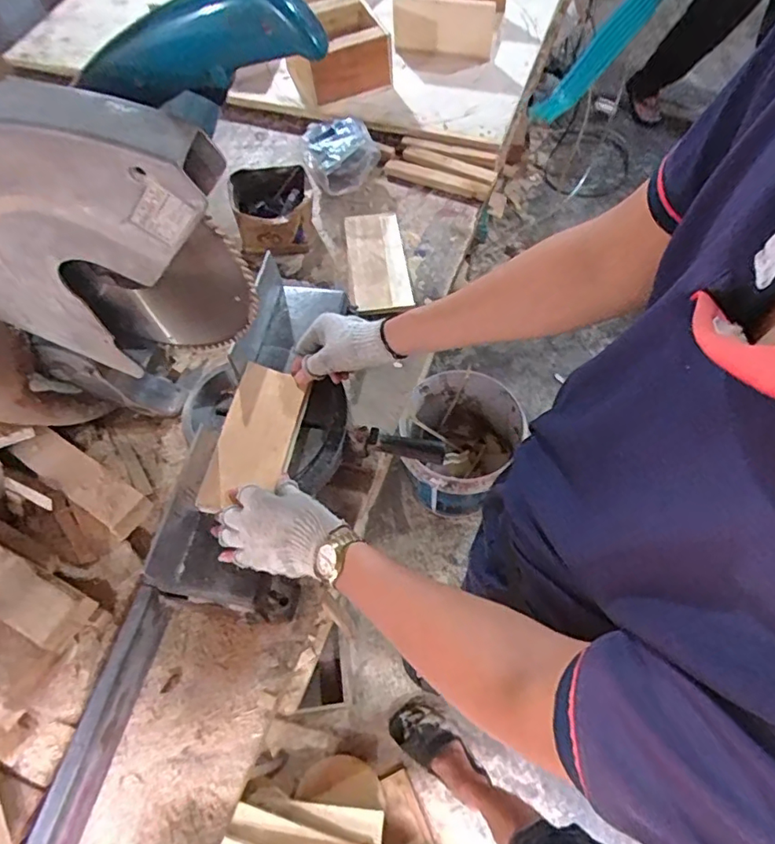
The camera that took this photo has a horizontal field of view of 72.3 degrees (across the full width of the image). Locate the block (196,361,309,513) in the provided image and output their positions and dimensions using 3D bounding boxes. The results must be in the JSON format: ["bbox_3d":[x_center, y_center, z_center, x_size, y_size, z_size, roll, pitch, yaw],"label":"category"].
[{"bbox_3d":[-0.161,0.016,0.654,0.089,0.020,0.194,9,63,7],"label":"block"}]

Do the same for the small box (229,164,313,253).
[{"bbox_3d":[-0.188,-0.358,0.906,0.134,0.103,0.112,-8,62,-2],"label":"small box"}]

